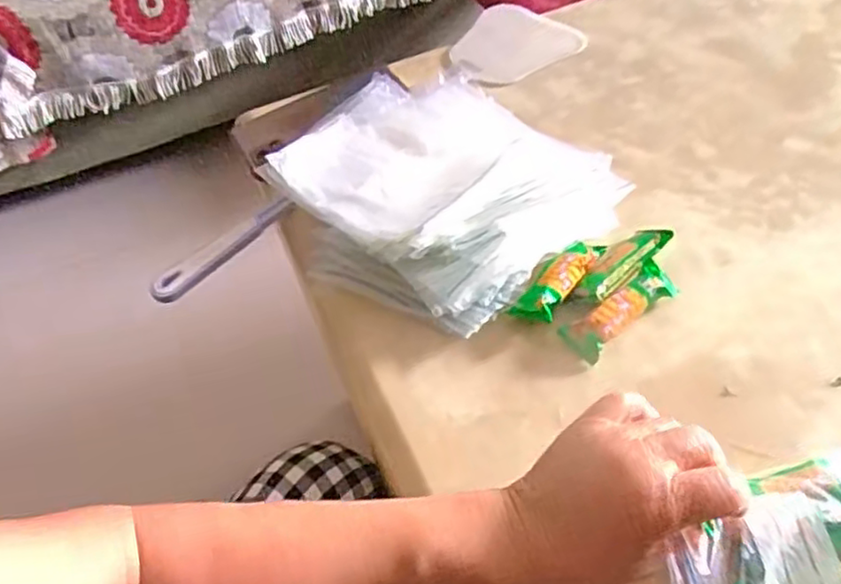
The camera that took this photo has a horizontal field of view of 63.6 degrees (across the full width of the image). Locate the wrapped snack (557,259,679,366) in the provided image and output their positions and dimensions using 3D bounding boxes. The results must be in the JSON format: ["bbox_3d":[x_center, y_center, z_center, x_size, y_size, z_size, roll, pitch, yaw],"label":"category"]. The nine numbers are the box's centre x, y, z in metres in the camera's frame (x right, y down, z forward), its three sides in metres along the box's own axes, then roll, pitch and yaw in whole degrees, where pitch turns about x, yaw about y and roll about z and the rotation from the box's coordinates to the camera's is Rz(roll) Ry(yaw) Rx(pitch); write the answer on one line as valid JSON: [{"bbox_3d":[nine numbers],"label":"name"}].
[{"bbox_3d":[0.138,0.013,0.468,0.086,0.024,0.028,-33,56,-18],"label":"wrapped snack"}]

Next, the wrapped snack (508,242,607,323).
[{"bbox_3d":[0.101,-0.007,0.487,0.081,0.019,0.025,-40,59,-22],"label":"wrapped snack"}]

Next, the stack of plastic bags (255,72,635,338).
[{"bbox_3d":[0.013,-0.078,0.528,0.222,0.060,0.202,37,64,28],"label":"stack of plastic bags"}]

